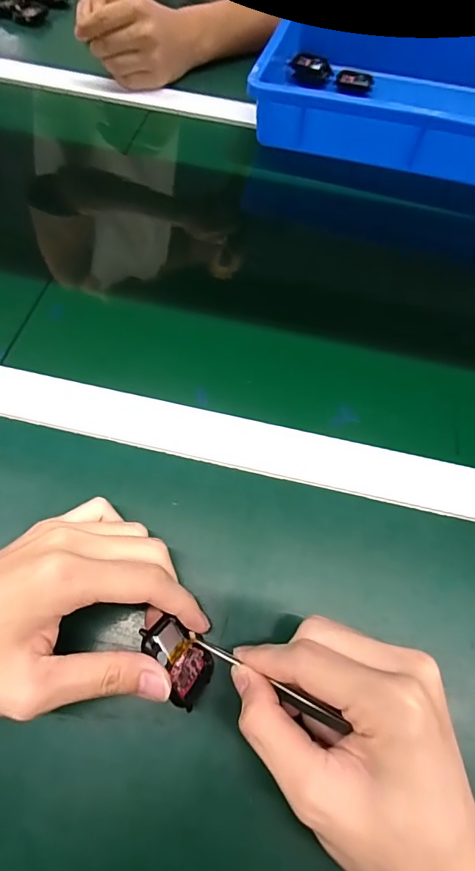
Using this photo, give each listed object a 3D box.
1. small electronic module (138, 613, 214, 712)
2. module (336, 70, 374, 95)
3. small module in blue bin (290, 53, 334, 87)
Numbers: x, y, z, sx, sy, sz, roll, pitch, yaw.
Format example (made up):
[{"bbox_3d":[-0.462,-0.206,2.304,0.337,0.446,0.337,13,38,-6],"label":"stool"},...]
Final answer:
[{"bbox_3d":[-0.033,0.127,0.240,0.012,0.036,0.051,-35,83,26],"label":"small electronic module"},{"bbox_3d":[0.154,-0.463,0.559,0.048,0.015,0.023,12,63,3],"label":"module"},{"bbox_3d":[0.097,-0.483,0.561,0.053,0.023,0.038,5,63,-1],"label":"small module in blue bin"}]

